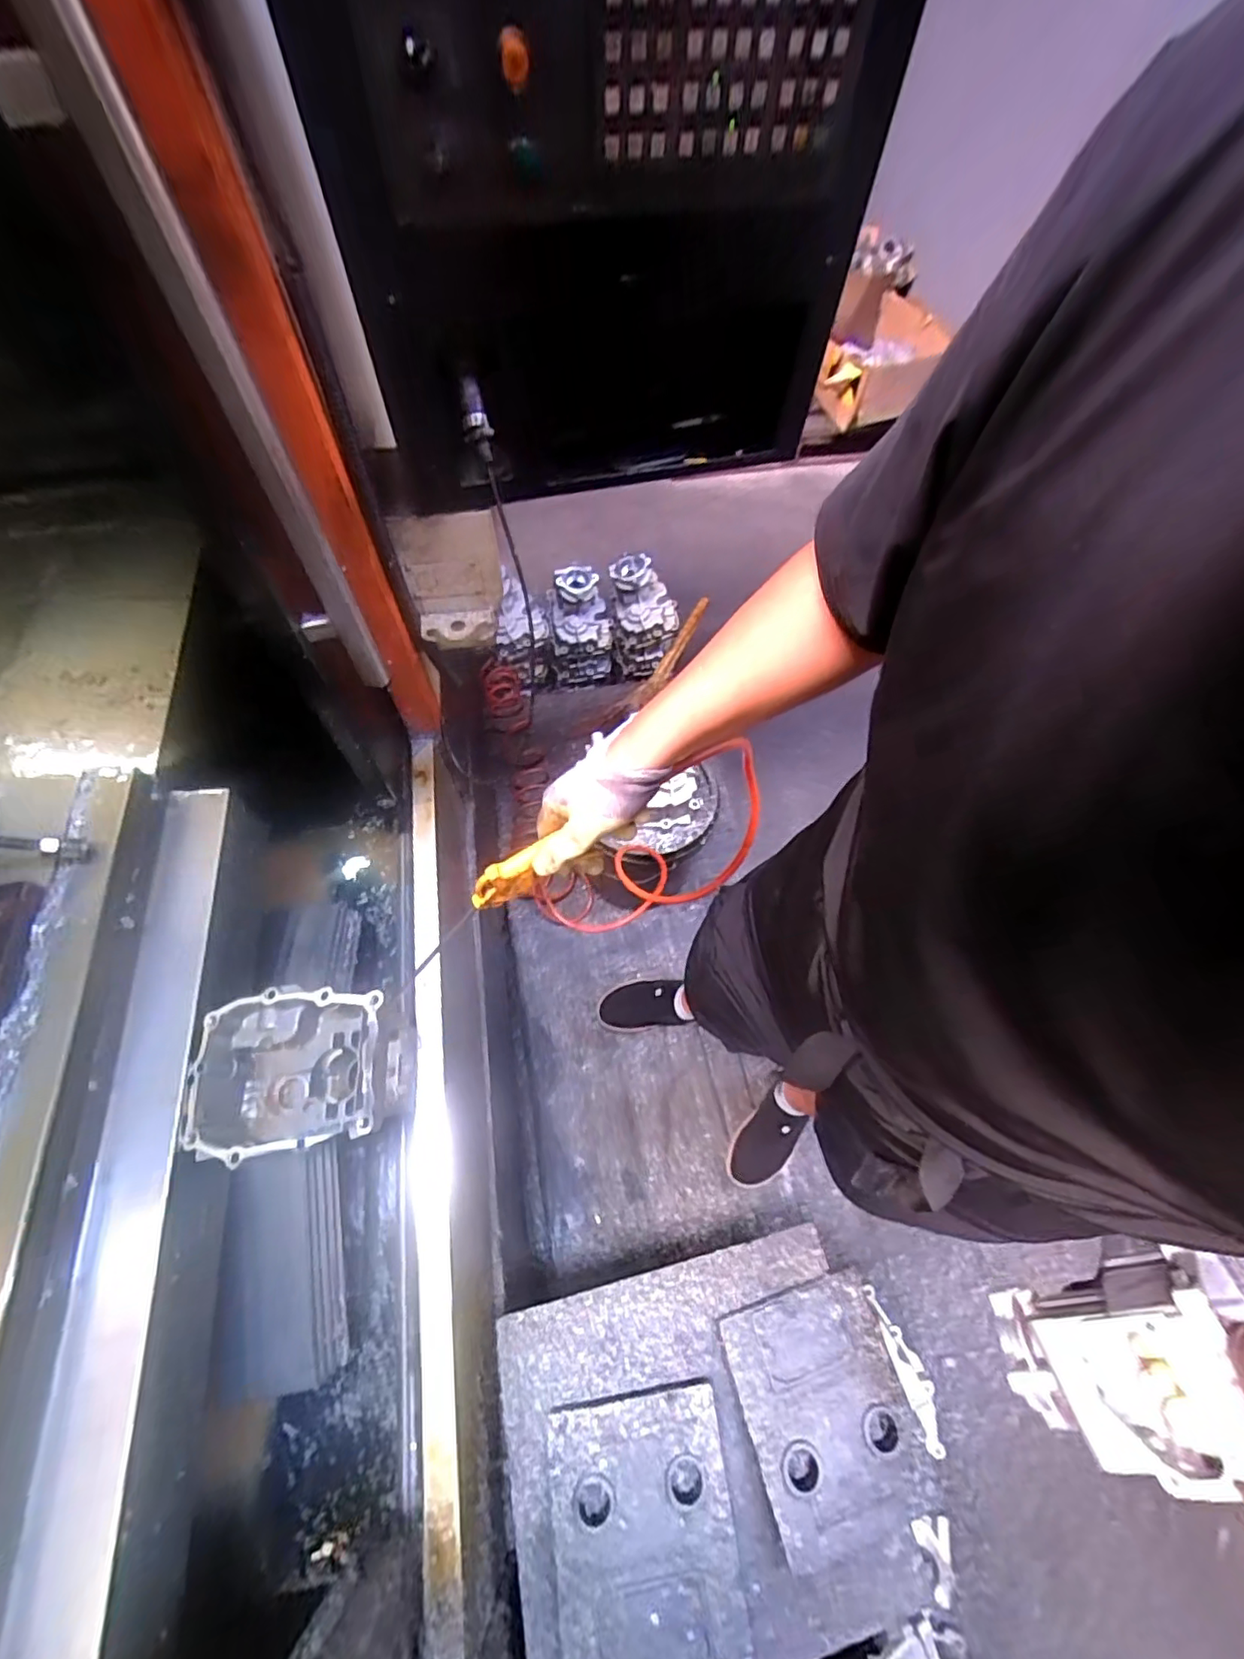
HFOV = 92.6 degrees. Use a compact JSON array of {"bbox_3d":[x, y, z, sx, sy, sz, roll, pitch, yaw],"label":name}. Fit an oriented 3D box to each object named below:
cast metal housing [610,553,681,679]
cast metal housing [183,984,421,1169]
[{"bbox_3d":[0.069,-0.652,1.822,0.200,0.313,0.196,-10,63,-7],"label":"cast metal housing"},{"bbox_3d":[-0.402,0.302,0.744,0.241,0.136,0.189,-10,63,-7],"label":"cast metal housing"}]

